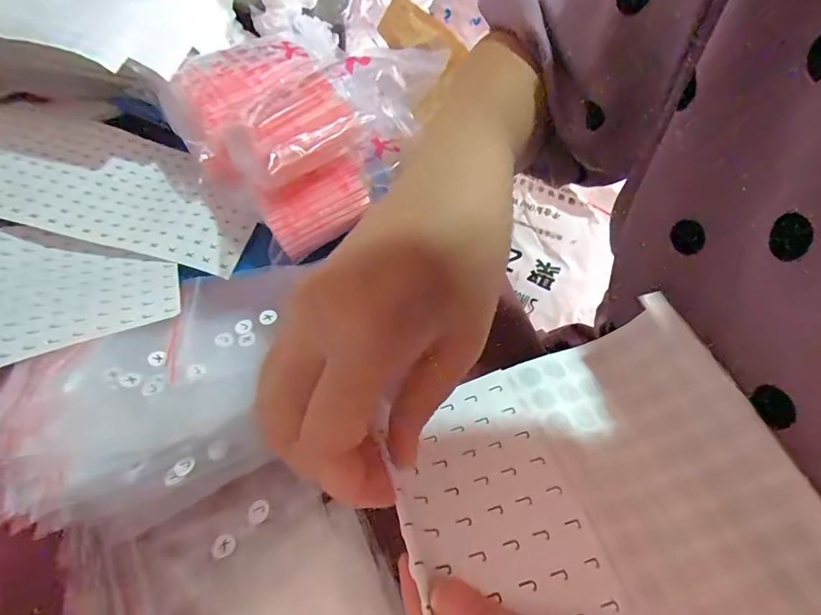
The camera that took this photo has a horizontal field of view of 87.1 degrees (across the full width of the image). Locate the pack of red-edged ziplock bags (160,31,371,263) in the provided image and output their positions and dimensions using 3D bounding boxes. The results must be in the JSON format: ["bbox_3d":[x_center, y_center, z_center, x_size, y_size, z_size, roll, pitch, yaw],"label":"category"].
[{"bbox_3d":[-0.104,-0.122,0.316,0.106,0.077,0.176,-20,56,-23],"label":"pack of red-edged ziplock bags"}]

